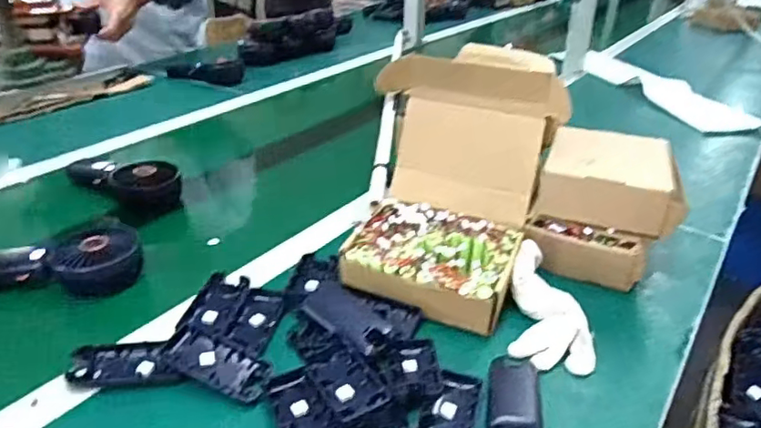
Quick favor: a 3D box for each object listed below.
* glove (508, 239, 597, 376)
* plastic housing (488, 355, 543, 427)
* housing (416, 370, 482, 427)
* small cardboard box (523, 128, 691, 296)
[{"bbox_3d":[0.151,0.091,0.569,0.071,0.025,0.139,-4,48,-10],"label":"glove"},{"bbox_3d":[0.116,0.153,0.507,0.042,0.012,0.091,5,29,10],"label":"plastic housing"},{"bbox_3d":[0.057,0.166,0.485,0.041,0.012,0.090,11,31,19],"label":"housing"},{"bbox_3d":[0.256,-0.010,0.663,0.145,0.121,0.155,14,32,24],"label":"small cardboard box"}]

